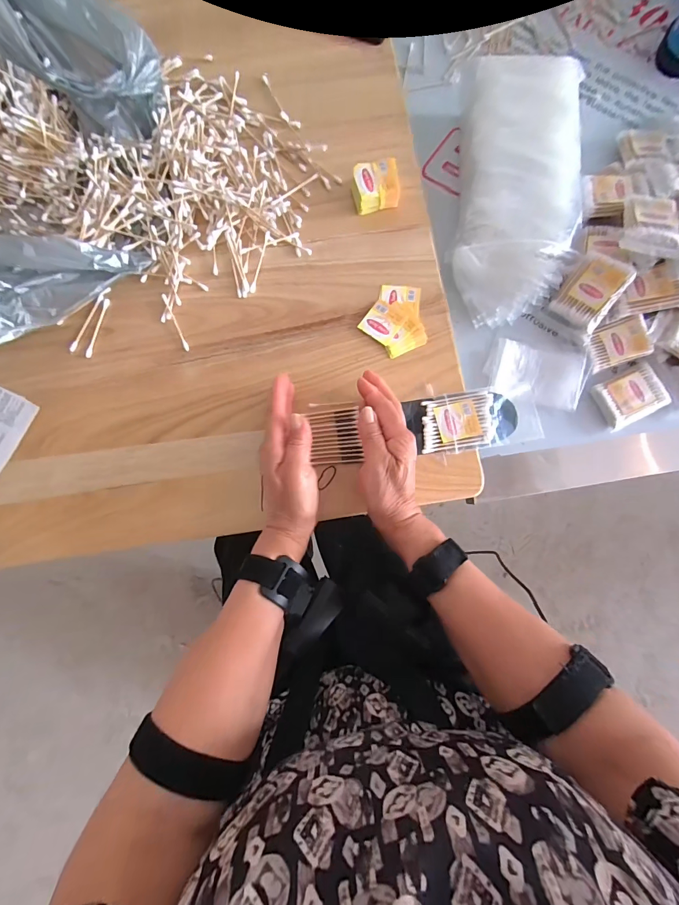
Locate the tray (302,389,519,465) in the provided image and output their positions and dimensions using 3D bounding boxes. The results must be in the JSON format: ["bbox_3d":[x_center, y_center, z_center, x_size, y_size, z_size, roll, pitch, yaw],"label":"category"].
[{"bbox_3d":[0.080,-0.028,0.400,0.217,0.011,0.061,-7,84,1],"label":"tray"}]

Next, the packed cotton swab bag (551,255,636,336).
[{"bbox_3d":[0.300,-0.192,0.444,0.059,0.019,0.073,36,114,11],"label":"packed cotton swab bag"}]

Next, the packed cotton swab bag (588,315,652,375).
[{"bbox_3d":[0.337,-0.133,0.454,0.068,0.018,0.050,-20,89,10],"label":"packed cotton swab bag"}]

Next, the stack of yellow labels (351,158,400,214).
[{"bbox_3d":[0.042,-0.305,0.430,0.050,0.030,0.045,-8,84,-2],"label":"stack of yellow labels"}]

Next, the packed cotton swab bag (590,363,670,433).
[{"bbox_3d":[0.354,-0.070,0.450,0.079,0.016,0.059,-25,83,-2],"label":"packed cotton swab bag"}]

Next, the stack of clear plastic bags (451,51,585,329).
[{"bbox_3d":[0.211,-0.317,0.448,0.135,0.072,0.302,1,82,2],"label":"stack of clear plastic bags"}]

